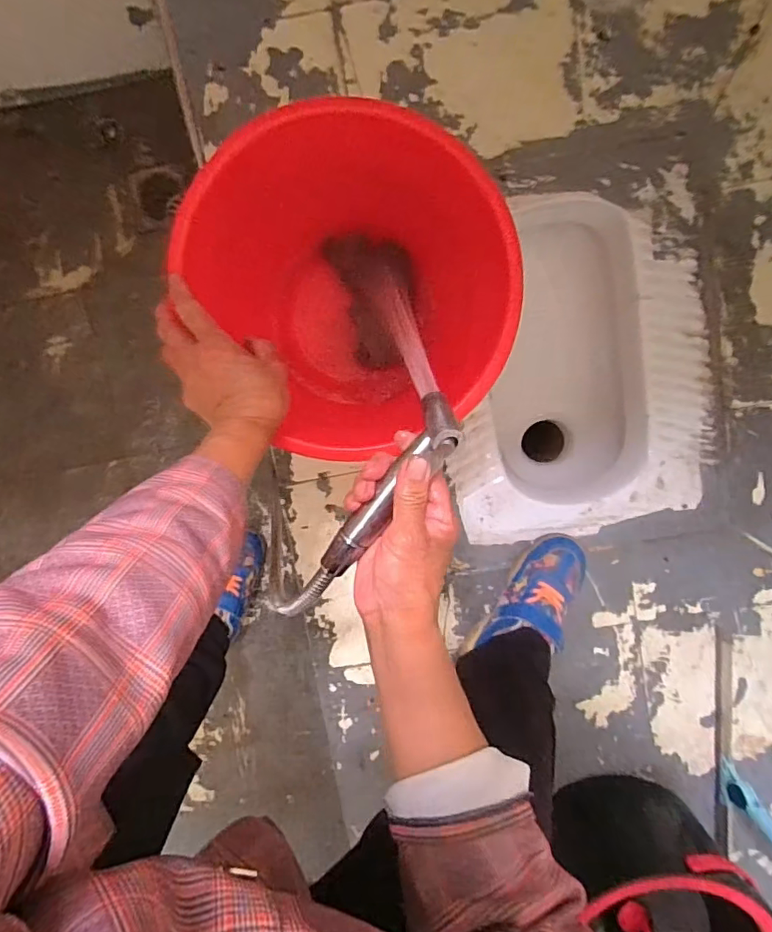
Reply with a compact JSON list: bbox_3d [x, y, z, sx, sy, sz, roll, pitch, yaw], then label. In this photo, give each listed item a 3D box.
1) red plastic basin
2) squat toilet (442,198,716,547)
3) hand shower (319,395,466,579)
[{"bbox_3d":[-0.023,-0.185,0.584,0.273,0.282,0.286,0,100,1],"label":"red plastic basin"},{"bbox_3d":[0.262,-0.148,0.816,0.362,0.191,0.458,-11,99,3],"label":"squat toilet"},{"bbox_3d":[0.003,0.018,0.361,0.029,0.049,0.143,34,103,-4],"label":"hand shower"}]

